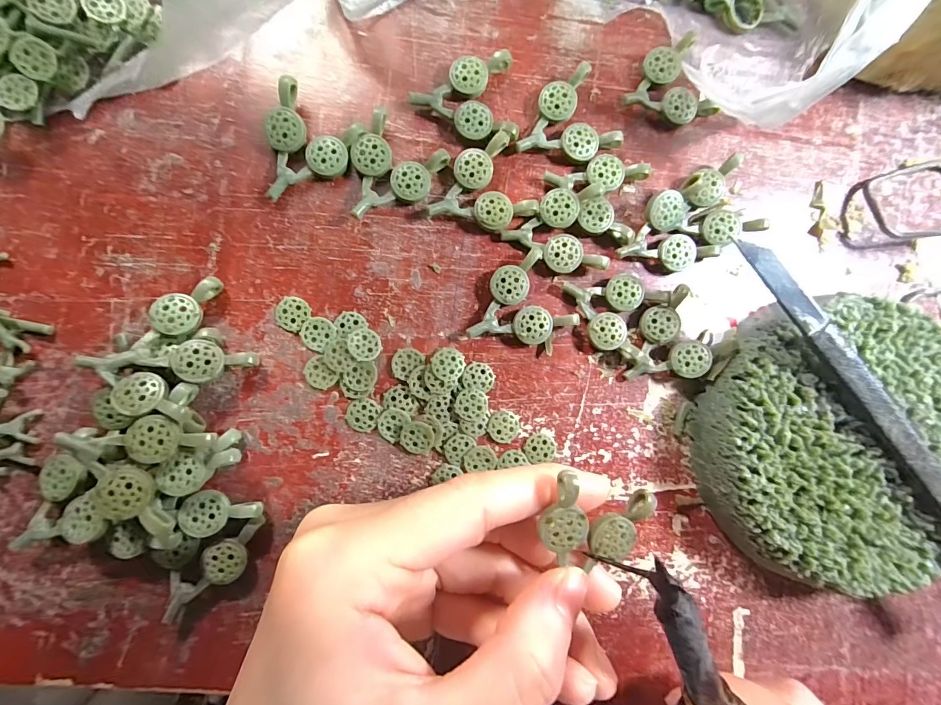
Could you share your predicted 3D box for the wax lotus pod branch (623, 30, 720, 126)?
[{"bbox_3d":[0.075,-0.100,0.153,0.032,0.008,0.030,-29,91,-4],"label":"wax lotus pod branch"}]

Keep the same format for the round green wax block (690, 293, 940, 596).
[{"bbox_3d":[0.134,0.032,0.144,0.097,0.026,0.096,0,89,-6],"label":"round green wax block"}]

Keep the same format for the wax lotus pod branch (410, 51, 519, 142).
[{"bbox_3d":[-0.002,-0.092,0.146,0.037,0.006,0.030,-9,90,-6],"label":"wax lotus pod branch"}]

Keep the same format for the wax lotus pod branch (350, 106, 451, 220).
[{"bbox_3d":[-0.030,-0.063,0.141,0.029,0.008,0.037,34,86,-4],"label":"wax lotus pod branch"}]

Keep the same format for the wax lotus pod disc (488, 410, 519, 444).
[{"bbox_3d":[0.012,0.027,0.143,0.012,0.004,0.011,0,89,-6],"label":"wax lotus pod disc"}]

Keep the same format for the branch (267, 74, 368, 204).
[{"bbox_3d":[-0.057,-0.070,0.138,0.028,0.010,0.037,24,87,-5],"label":"branch"}]

